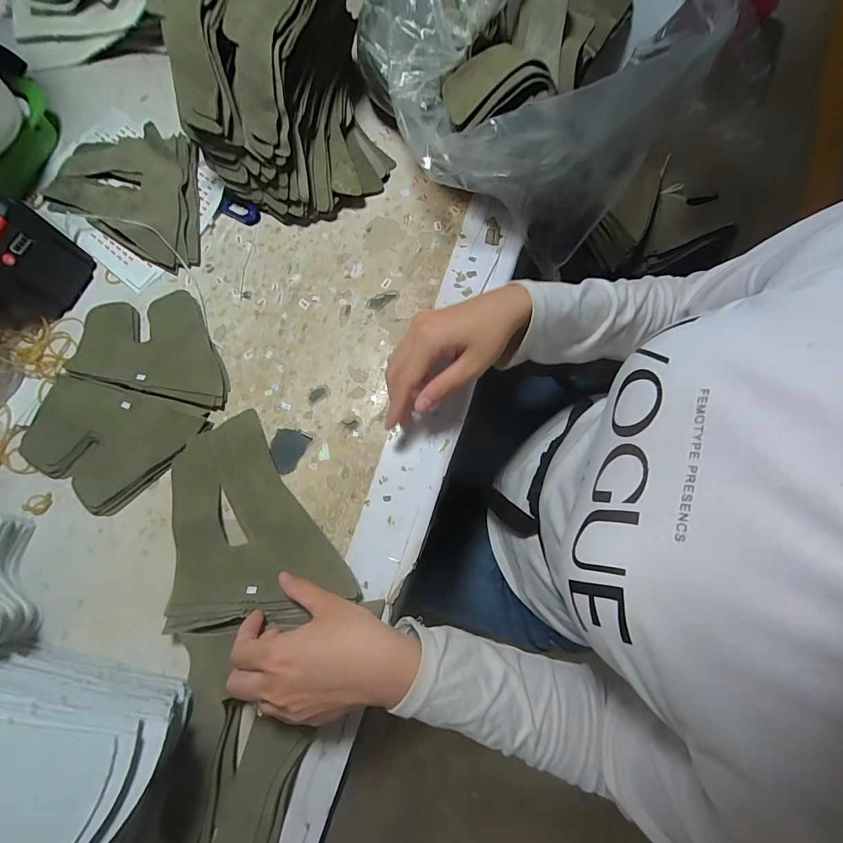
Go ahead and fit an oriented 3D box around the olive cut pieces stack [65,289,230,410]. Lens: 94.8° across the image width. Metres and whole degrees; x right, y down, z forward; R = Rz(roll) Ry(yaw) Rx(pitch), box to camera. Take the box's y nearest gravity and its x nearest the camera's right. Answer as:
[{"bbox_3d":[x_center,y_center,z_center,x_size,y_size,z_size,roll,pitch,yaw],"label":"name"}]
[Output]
[{"bbox_3d":[-0.253,-0.077,0.379,0.153,0.012,0.103,13,77,4],"label":"olive cut pieces stack"}]

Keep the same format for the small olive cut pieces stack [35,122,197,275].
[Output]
[{"bbox_3d":[-0.304,-0.256,0.415,0.202,0.030,0.131,29,78,7],"label":"small olive cut pieces stack"}]

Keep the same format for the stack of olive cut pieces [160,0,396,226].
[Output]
[{"bbox_3d":[-0.128,-0.303,0.362,0.169,0.142,0.157,-16,77,-3],"label":"stack of olive cut pieces"}]

